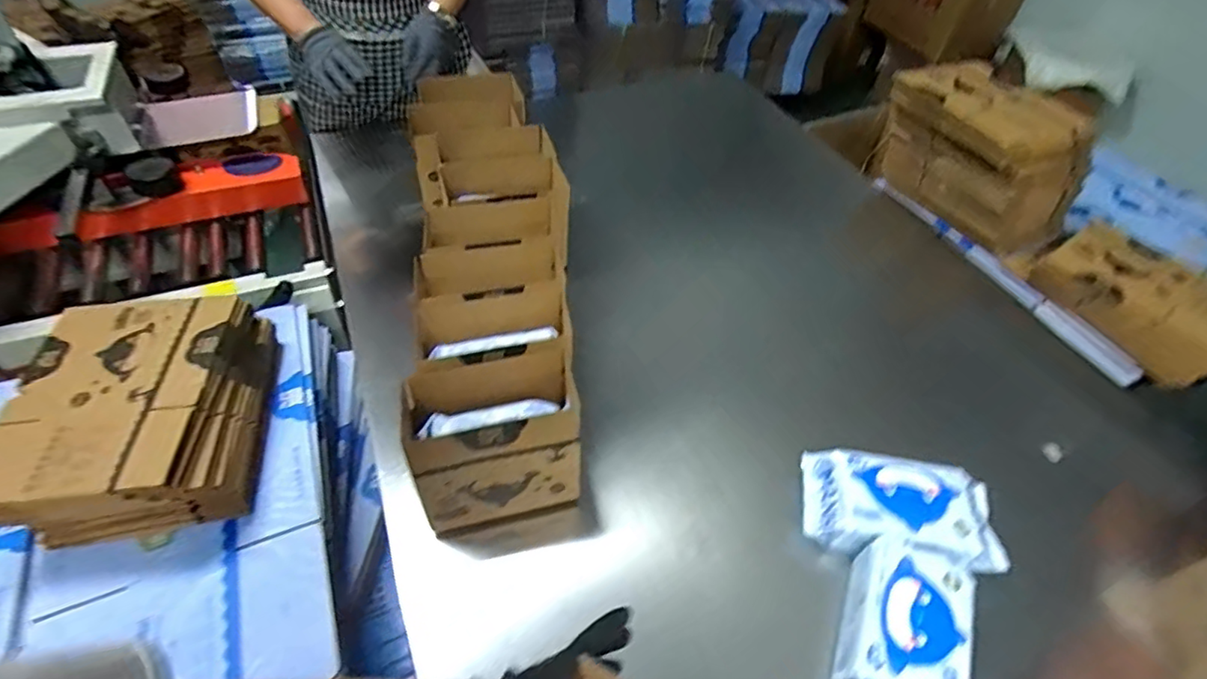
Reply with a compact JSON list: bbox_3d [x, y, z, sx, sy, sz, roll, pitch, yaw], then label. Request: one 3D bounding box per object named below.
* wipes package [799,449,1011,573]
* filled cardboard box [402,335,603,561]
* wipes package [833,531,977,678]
[{"bbox_3d":[0.365,0.204,0.722,0.233,0.057,0.122,10,48,4],"label":"wipes package"},{"bbox_3d":[-0.128,0.141,0.731,0.190,0.223,0.128,-11,50,-15],"label":"filled cardboard box"},{"bbox_3d":[0.317,0.305,0.619,0.114,0.055,0.179,24,50,16],"label":"wipes package"}]

